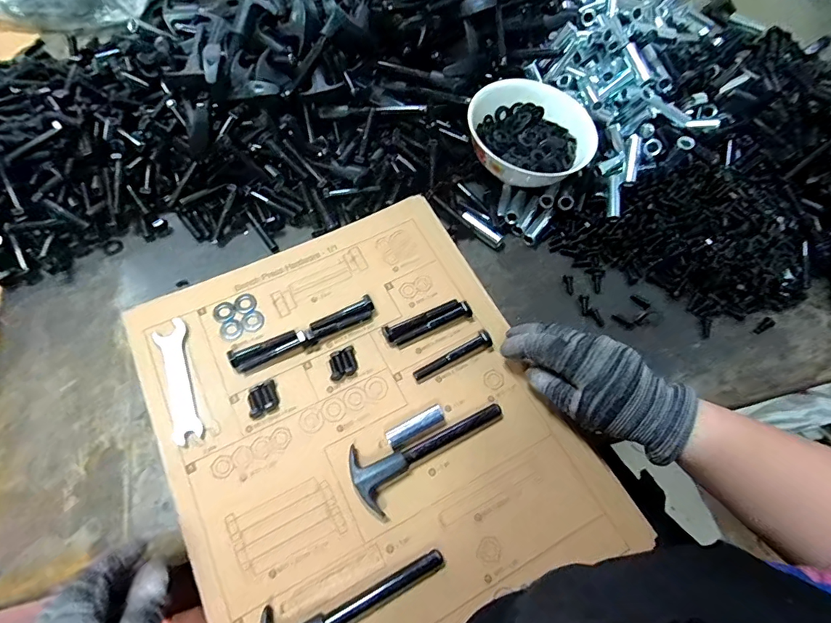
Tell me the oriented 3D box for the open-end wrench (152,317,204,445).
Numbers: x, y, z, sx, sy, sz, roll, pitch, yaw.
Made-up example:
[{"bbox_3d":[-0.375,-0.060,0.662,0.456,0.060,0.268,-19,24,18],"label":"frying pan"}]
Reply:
[{"bbox_3d":[-0.202,0.057,0.380,0.025,0.004,0.110,-20,67,-11],"label":"open-end wrench"}]

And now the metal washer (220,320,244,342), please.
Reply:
[{"bbox_3d":[-0.167,0.017,0.404,0.020,0.004,0.021,1,65,-2],"label":"metal washer"}]

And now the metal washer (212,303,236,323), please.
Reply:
[{"bbox_3d":[-0.176,0.000,0.411,0.020,0.004,0.020,1,65,-2],"label":"metal washer"}]

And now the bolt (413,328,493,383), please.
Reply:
[{"bbox_3d":[0.033,0.039,0.392,0.076,0.019,0.014,-26,69,-13],"label":"bolt"}]

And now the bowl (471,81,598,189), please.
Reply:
[{"bbox_3d":[0.123,-0.186,0.488,0.135,0.050,0.133,1,65,-2],"label":"bowl"}]

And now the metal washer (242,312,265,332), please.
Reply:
[{"bbox_3d":[-0.149,0.009,0.409,0.020,0.004,0.020,1,65,-2],"label":"metal washer"}]

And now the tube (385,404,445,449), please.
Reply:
[{"bbox_3d":[0.000,0.095,0.367,0.051,0.015,0.015,-28,69,-14],"label":"tube"}]

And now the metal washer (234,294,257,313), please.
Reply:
[{"bbox_3d":[-0.159,-0.008,0.417,0.019,0.004,0.020,1,65,-2],"label":"metal washer"}]

